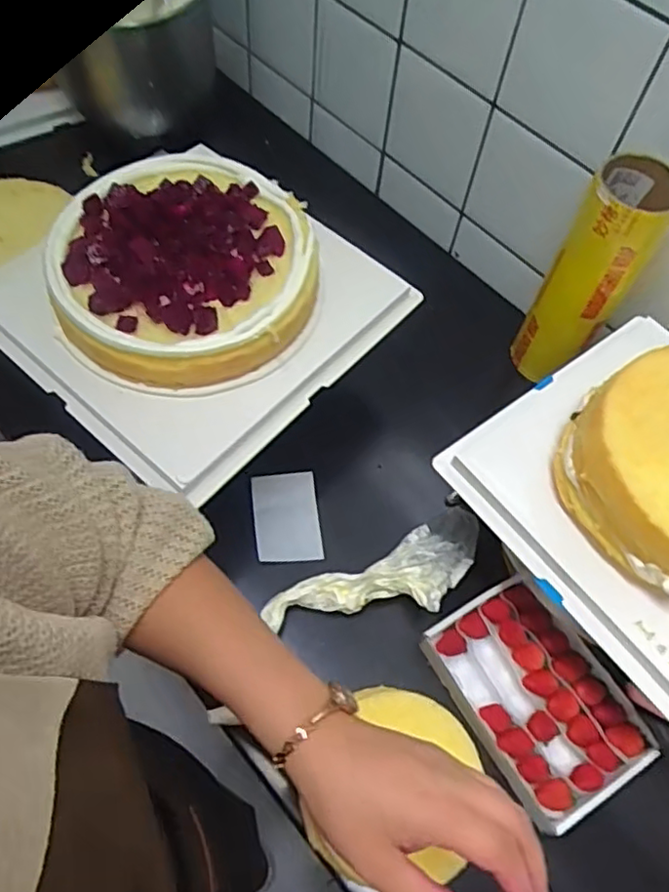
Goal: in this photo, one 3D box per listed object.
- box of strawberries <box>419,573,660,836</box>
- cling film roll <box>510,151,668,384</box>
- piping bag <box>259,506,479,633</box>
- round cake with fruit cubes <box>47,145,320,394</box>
[{"bbox_3d":[0.184,0.227,0.595,0.132,0.034,0.187,-27,67,-17],"label":"box of strawberries"},{"bbox_3d":[0.269,-0.173,0.691,0.077,0.254,0.081,2,61,-3],"label":"cling film roll"},{"bbox_3d":[0.055,0.134,0.636,0.226,0.035,0.078,-23,65,-16],"label":"piping bag"},{"bbox_3d":[-0.140,-0.175,0.609,0.232,0.062,0.245,2,61,-3],"label":"round cake with fruit cubes"}]

